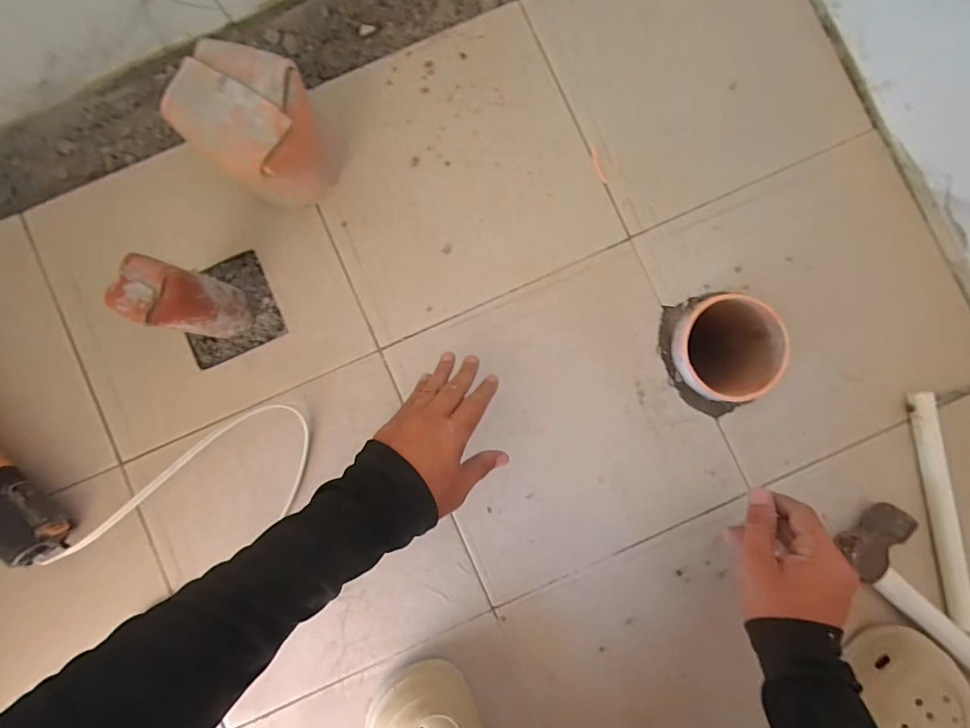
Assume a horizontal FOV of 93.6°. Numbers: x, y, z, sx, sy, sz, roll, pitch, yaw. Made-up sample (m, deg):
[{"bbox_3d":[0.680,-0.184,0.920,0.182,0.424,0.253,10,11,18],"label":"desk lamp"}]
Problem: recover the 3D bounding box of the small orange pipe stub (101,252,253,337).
[{"bbox_3d":[-0.283,-0.059,0.435,0.052,0.137,0.054,0,87,1],"label":"small orange pipe stub"}]

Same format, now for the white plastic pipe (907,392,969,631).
[{"bbox_3d":[0.470,0.147,0.469,0.019,0.021,0.233,-7,86,1],"label":"white plastic pipe"}]

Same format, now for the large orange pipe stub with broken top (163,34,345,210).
[{"bbox_3d":[-0.204,-0.215,0.441,0.095,0.141,0.099,0,87,1],"label":"large orange pipe stub with broken top"}]

